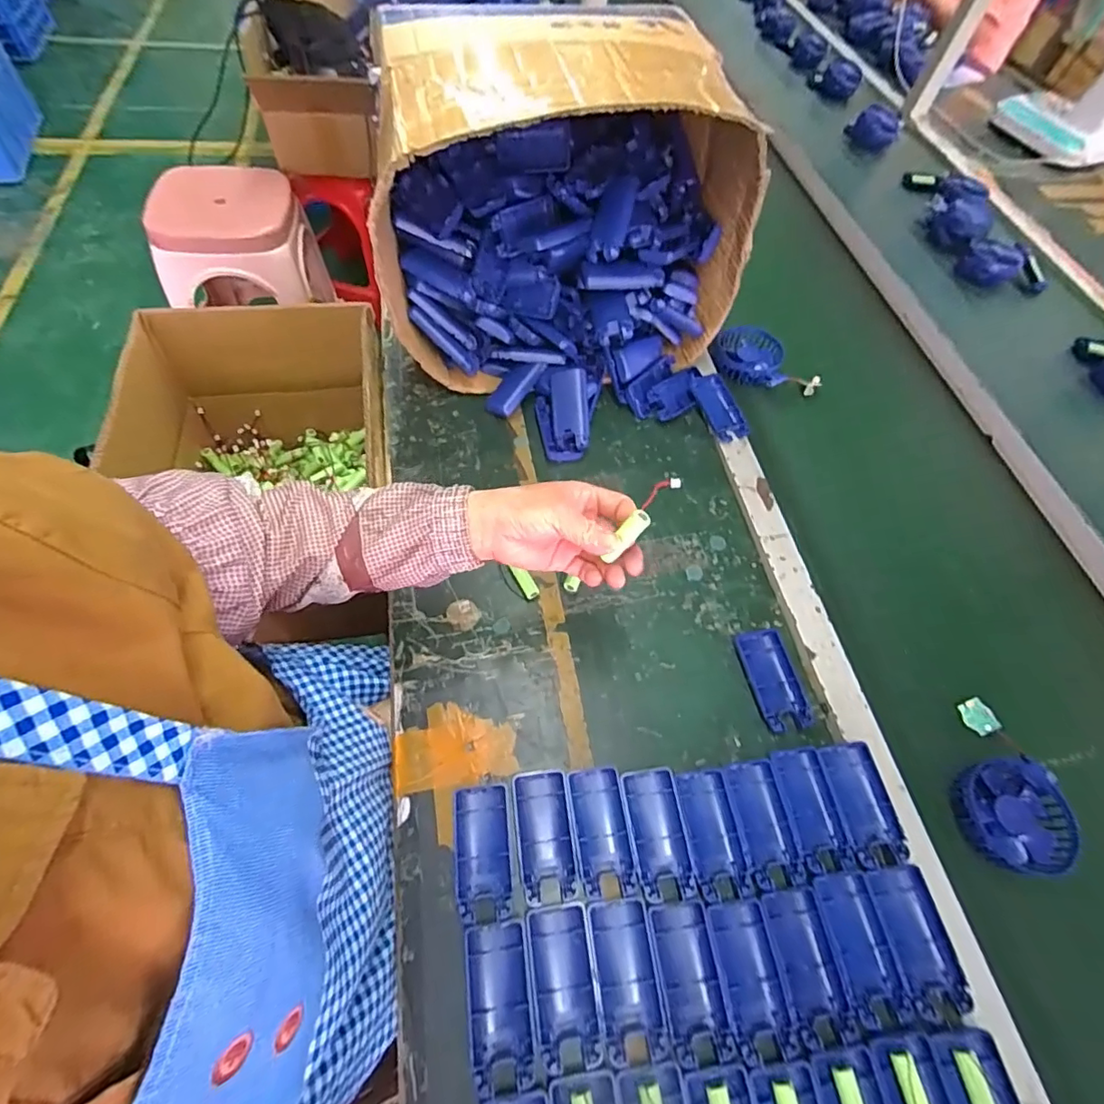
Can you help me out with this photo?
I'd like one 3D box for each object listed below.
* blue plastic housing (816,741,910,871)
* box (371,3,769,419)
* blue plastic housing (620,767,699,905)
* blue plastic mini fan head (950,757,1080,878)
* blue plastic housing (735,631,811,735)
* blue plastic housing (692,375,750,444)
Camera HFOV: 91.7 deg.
[{"bbox_3d":[0.269,0.217,0.465,0.045,0.017,0.093,-4,61,-8],"label":"blue plastic housing"},{"bbox_3d":[0.004,-0.367,0.615,0.392,0.303,0.243,-8,61,-11],"label":"box"},{"bbox_3d":[0.087,0.230,0.441,0.043,0.012,0.093,-5,61,-9],"label":"blue plastic housing"},{"bbox_3d":[0.401,0.228,0.466,0.092,0.023,0.085,3,60,-5],"label":"blue plastic mini fan head"},{"bbox_3d":[0.210,0.121,0.513,0.047,0.007,0.094,-5,61,-9],"label":"blue plastic housing"},{"bbox_3d":[0.214,-0.184,0.683,0.042,0.012,0.096,-20,75,-12],"label":"blue plastic housing"}]

